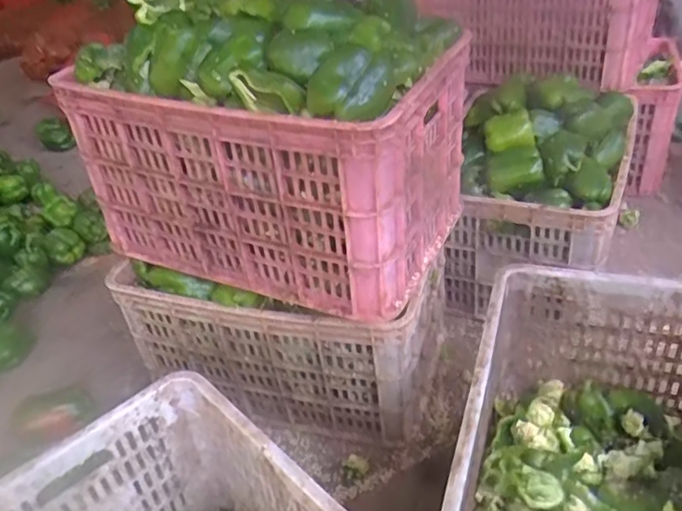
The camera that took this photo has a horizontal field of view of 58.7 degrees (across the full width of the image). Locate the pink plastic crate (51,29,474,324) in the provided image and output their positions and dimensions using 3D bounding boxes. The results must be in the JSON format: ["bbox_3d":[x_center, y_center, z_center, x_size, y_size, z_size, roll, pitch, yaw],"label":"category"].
[{"bbox_3d":[-0.092,-0.154,0.933,0.495,0.294,0.334,14,40,26],"label":"pink plastic crate"}]

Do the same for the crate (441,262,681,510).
[{"bbox_3d":[0.344,0.294,0.792,0.349,0.307,0.555,9,38,20],"label":"crate"}]

